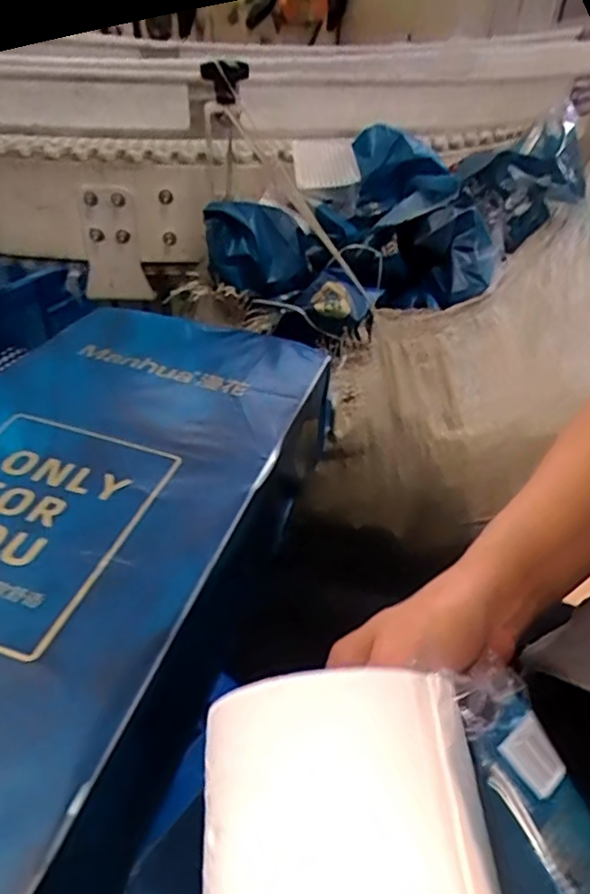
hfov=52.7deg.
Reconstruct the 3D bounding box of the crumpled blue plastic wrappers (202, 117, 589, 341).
[{"bbox_3d":[0.147,-0.251,0.646,0.444,0.133,0.152,-21,46,-26],"label":"crumpled blue plastic wrappers"}]

